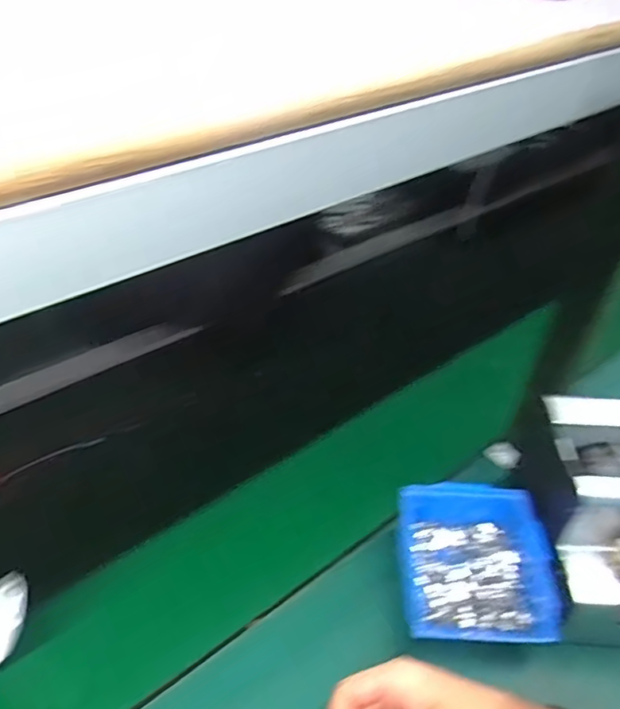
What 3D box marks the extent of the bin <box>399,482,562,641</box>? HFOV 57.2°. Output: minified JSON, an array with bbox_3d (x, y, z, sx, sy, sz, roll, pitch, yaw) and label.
[{"bbox_3d":[0.153,0.198,0.546,0.127,0.068,0.147,4,42,1],"label":"bin"}]

